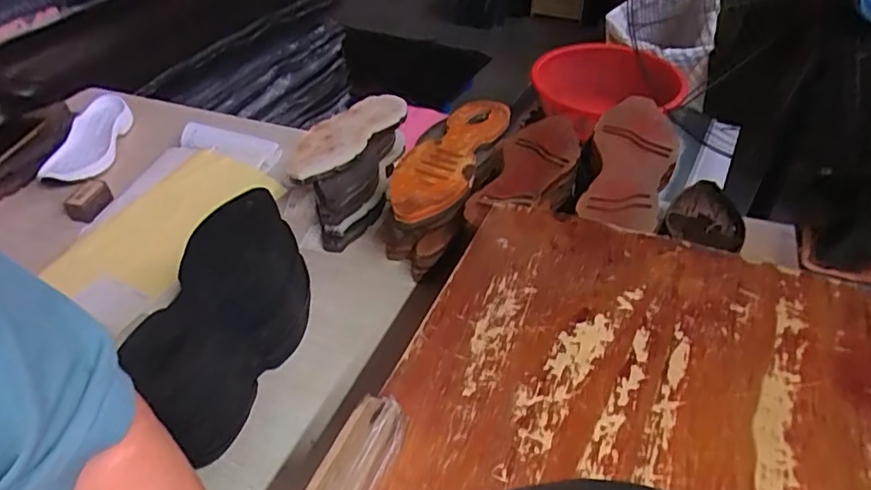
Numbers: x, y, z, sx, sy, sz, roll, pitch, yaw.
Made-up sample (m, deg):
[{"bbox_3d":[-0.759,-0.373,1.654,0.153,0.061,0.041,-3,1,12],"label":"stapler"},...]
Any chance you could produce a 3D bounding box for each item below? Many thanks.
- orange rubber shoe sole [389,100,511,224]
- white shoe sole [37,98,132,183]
[{"bbox_3d":[0.021,-0.132,0.840,0.106,0.025,0.319,14,43,21],"label":"orange rubber shoe sole"},{"bbox_3d":[-0.652,-0.203,1.107,0.096,0.036,0.267,-8,39,-5],"label":"white shoe sole"}]

